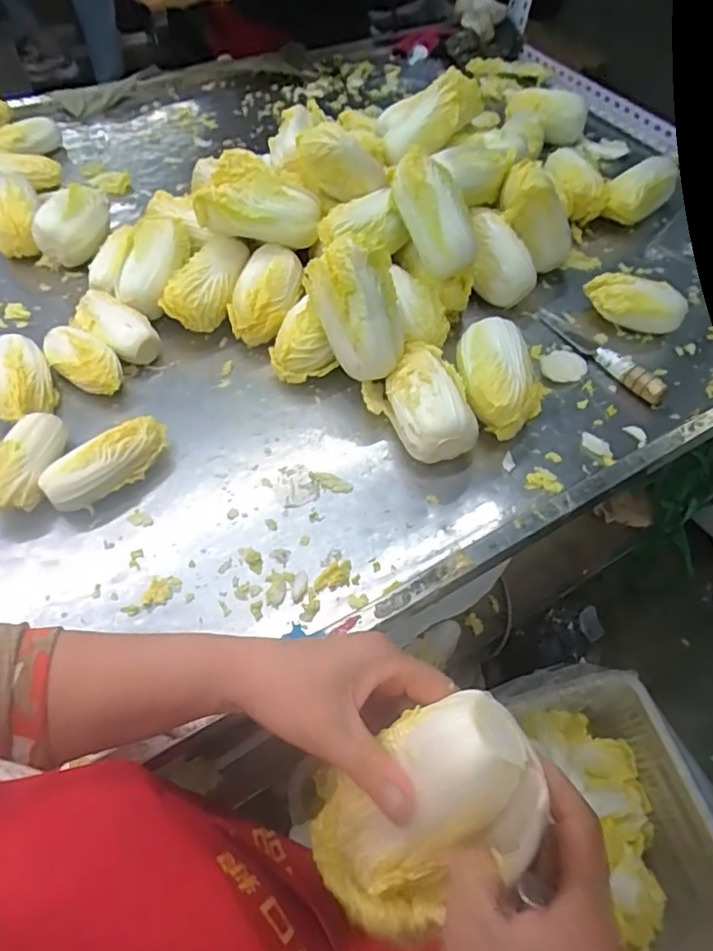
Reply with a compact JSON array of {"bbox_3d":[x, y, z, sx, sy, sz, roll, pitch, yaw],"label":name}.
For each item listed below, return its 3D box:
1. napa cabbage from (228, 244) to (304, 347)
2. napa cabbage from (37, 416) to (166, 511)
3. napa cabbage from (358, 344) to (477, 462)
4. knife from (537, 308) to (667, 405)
[{"bbox_3d":[-0.107,-0.222,0.689,0.075,0.056,0.125,11,55,5],"label":"napa cabbage"},{"bbox_3d":[-0.240,-0.012,0.556,0.126,0.047,0.049,-39,65,-25],"label":"napa cabbage"},{"bbox_3d":[0.066,-0.073,0.607,0.088,0.062,0.135,-19,58,-15],"label":"napa cabbage"},{"bbox_3d":[0.291,-0.152,0.681,0.027,0.030,0.186,-25,60,-18],"label":"knife"}]

